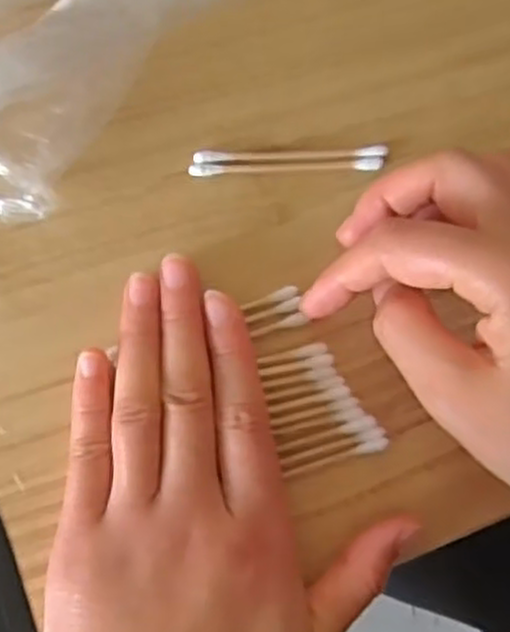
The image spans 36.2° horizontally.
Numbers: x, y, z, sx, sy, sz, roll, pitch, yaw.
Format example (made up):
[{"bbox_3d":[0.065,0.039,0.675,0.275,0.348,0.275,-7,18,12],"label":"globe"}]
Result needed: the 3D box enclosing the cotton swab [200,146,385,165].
[{"bbox_3d":[0.014,-0.060,0.291,0.072,0.004,0.005,-3,83,-4],"label":"cotton swab"}]

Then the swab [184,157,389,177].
[{"bbox_3d":[0.012,-0.055,0.291,0.072,0.004,0.005,-3,83,-4],"label":"swab"}]

